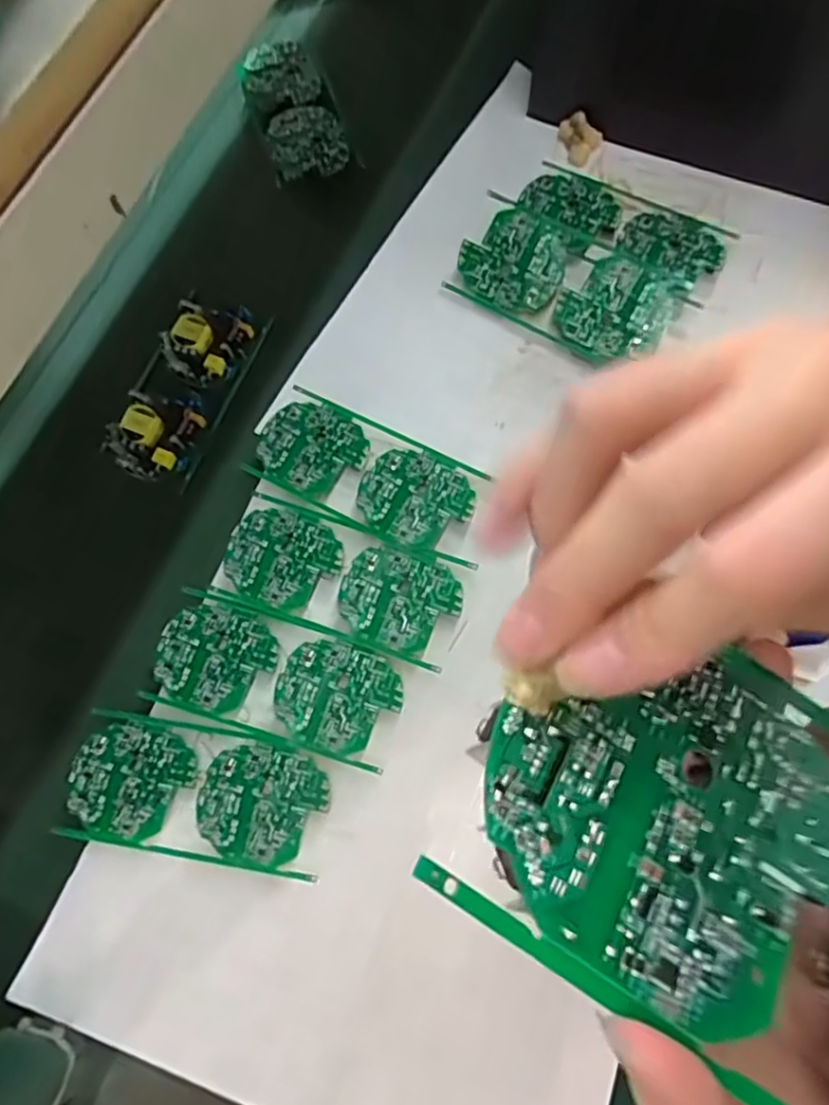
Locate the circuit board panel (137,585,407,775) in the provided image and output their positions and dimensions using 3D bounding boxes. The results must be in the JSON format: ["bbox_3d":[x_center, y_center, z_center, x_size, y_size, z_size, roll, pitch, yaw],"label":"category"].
[{"bbox_3d":[-0.110,0.098,0.527,0.197,0.009,0.092,17,75,6],"label":"circuit board panel"}]

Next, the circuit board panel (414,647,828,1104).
[{"bbox_3d":[0.108,0.091,0.159,0.195,0.004,0.091,33,62,2],"label":"circuit board panel"}]

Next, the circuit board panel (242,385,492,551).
[{"bbox_3d":[-0.044,-0.072,0.575,0.193,0.007,0.093,27,76,9],"label":"circuit board panel"}]

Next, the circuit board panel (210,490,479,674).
[{"bbox_3d":[-0.060,0.020,0.547,0.195,0.005,0.094,19,75,7],"label":"circuit board panel"}]

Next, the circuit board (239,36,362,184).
[{"bbox_3d":[-0.137,-0.491,0.732,0.085,0.023,0.212,-22,72,-3],"label":"circuit board"}]

